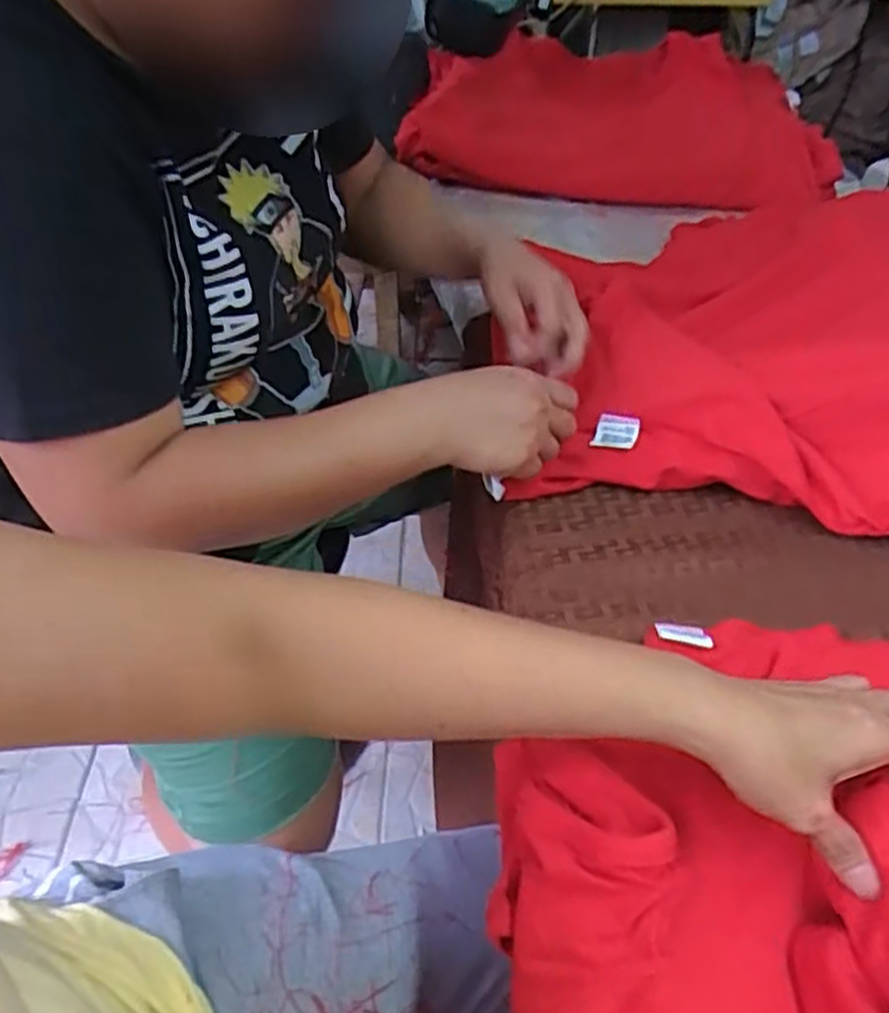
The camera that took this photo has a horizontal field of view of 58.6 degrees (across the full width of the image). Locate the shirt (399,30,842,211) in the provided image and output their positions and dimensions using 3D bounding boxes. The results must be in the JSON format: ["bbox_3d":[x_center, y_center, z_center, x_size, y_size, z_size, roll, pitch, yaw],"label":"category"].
[{"bbox_3d":[0.217,-0.512,1.011,0.489,0.081,0.378,8,50,5],"label":"shirt"}]

